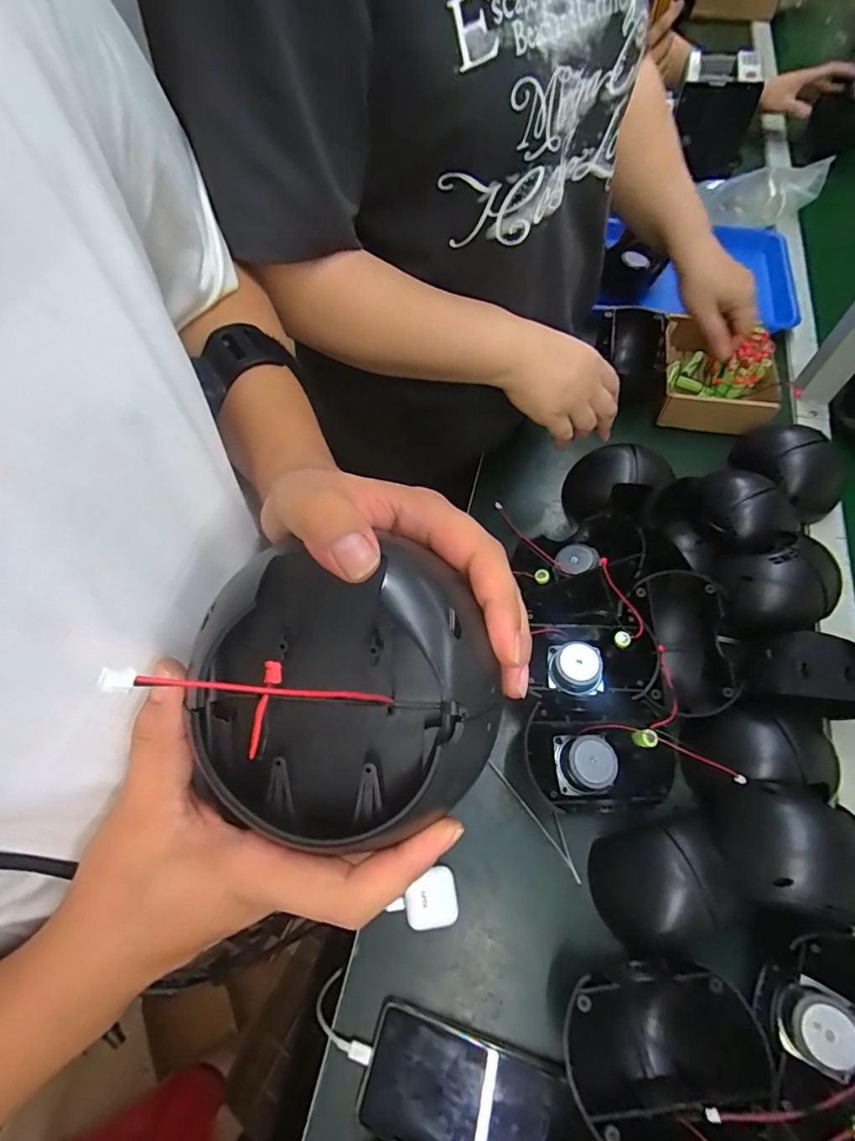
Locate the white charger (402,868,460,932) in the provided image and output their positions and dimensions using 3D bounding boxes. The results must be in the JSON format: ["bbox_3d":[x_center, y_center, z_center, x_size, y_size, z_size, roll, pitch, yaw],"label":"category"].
[{"bbox_3d":[0.003,0.287,0.436,0.045,0.021,0.040,-12,63,-8],"label":"white charger"}]

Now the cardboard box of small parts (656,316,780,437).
[{"bbox_3d":[0.385,-0.268,0.674,0.139,0.076,0.159,14,62,6],"label":"cardboard box of small parts"}]

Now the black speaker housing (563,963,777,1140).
[{"bbox_3d":[0.164,0.347,0.368,0.131,0.072,0.091,-5,62,-4],"label":"black speaker housing"}]

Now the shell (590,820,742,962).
[{"bbox_3d":[0.194,0.261,0.420,0.100,0.072,0.093,-9,63,-7],"label":"shell"}]

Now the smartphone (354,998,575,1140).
[{"bbox_3d":[0.026,0.401,0.378,0.150,0.010,0.076,14,60,11],"label":"smartphone"}]

